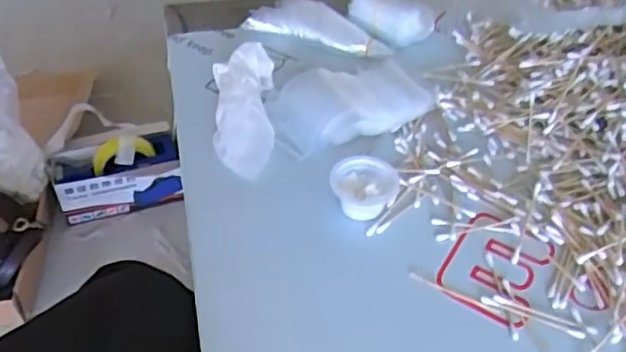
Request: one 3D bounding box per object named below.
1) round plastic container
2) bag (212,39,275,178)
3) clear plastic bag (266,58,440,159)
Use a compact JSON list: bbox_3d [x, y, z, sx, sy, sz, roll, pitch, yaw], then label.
[{"bbox_3d":[0.042,0.008,0.508,0.052,0.027,0.048,1,49,-1],"label":"round plastic container"},{"bbox_3d":[-0.063,-0.057,0.566,0.052,0.026,0.132,-1,62,-2],"label":"bag"},{"bbox_3d":[0.030,-0.071,0.575,0.142,0.031,0.085,-17,51,-16],"label":"clear plastic bag"}]

